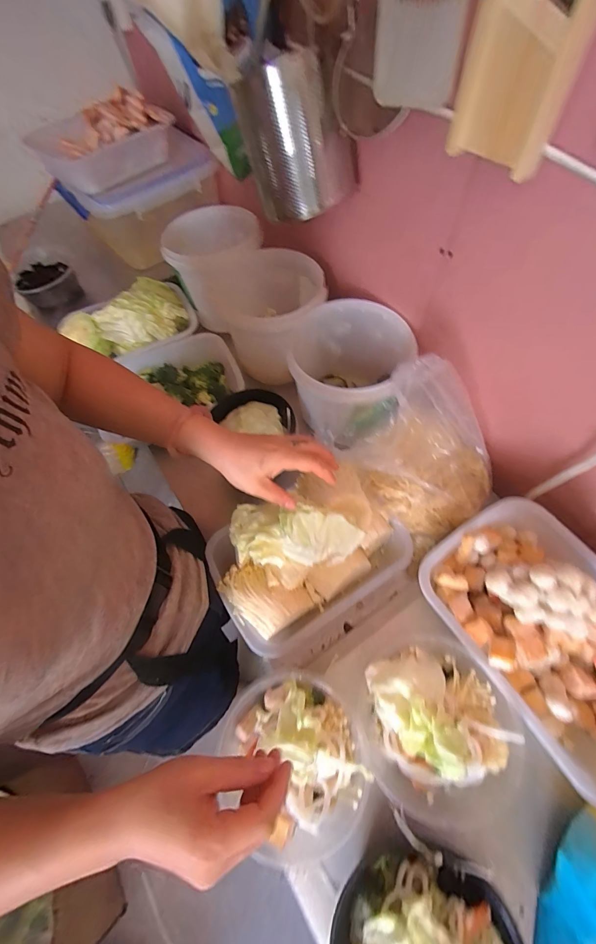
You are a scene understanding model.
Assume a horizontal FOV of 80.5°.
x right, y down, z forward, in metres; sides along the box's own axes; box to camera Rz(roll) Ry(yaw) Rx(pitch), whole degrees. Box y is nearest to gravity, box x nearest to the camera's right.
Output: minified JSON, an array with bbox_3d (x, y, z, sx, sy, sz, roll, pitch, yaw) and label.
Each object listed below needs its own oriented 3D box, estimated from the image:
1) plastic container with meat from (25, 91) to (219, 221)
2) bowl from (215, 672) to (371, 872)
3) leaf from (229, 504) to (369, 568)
[{"bbox_3d":[-0.401,-0.741,0.825,0.355,0.141,0.249,-30,66,-12],"label":"plastic container with meat"},{"bbox_3d":[-0.005,0.309,0.378,0.150,0.078,0.157,-1,63,2],"label":"bowl"},{"bbox_3d":[-0.012,0.087,0.504,0.195,0.076,0.087,-3,61,28],"label":"leaf"}]

